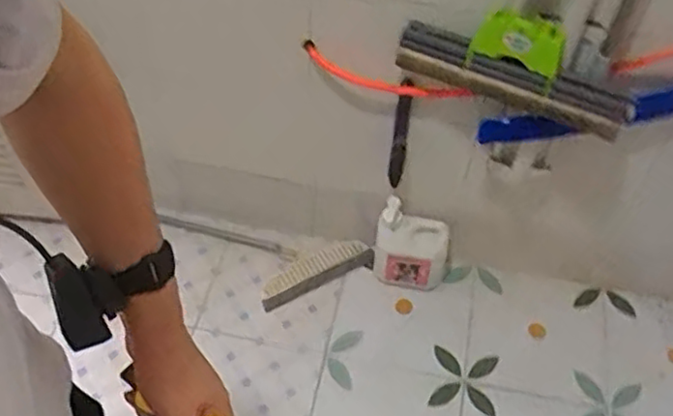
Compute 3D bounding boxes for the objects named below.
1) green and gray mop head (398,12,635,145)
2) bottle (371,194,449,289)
[{"bbox_3d":[0.282,-0.225,1.047,0.382,0.142,0.049,27,54,18],"label":"green and gray mop head"},{"bbox_3d":[0.163,0.089,1.474,0.164,0.218,0.081,11,51,6],"label":"bottle"}]

